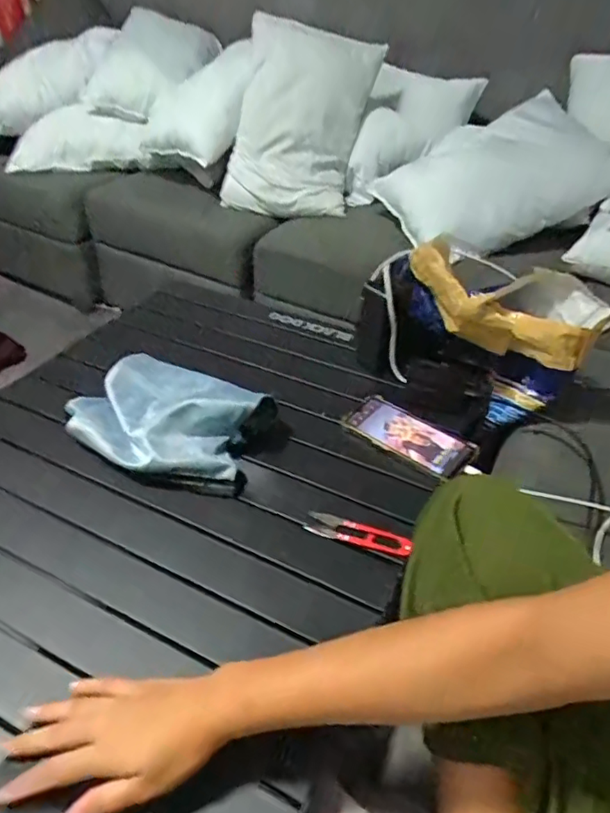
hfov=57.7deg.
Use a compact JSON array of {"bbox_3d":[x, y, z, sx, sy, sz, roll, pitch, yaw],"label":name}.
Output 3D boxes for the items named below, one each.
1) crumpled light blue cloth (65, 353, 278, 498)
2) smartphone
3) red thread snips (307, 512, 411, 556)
[{"bbox_3d":[-0.167,0.008,0.699,0.248,0.070,0.190,20,42,21],"label":"crumpled light blue cloth"},{"bbox_3d":[0.134,0.038,0.724,0.166,0.016,0.084,28,45,25],"label":"smartphone"},{"bbox_3d":[0.058,0.137,0.603,0.117,0.007,0.030,14,40,15],"label":"red thread snips"}]

